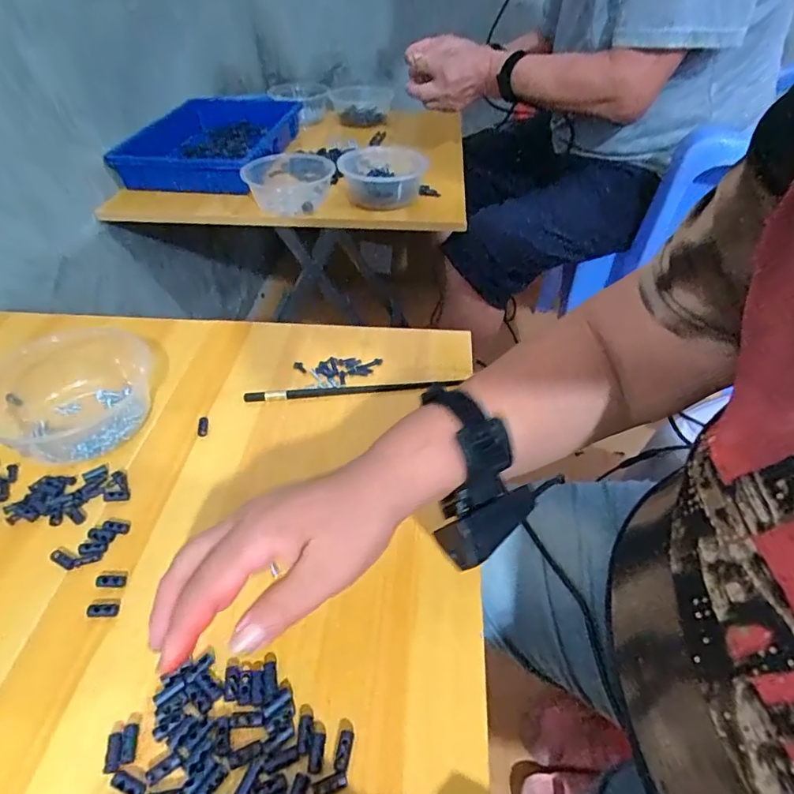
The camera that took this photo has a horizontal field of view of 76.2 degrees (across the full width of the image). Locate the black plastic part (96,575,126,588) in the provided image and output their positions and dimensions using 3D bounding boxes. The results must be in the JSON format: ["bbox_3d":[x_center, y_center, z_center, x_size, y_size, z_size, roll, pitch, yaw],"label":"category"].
[{"bbox_3d":[-0.199,0.128,0.352,0.020,0.004,0.009,-3,42,-2],"label":"black plastic part"}]

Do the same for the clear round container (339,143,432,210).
[{"bbox_3d":[-0.025,-0.346,0.804,0.130,0.065,0.139,-1,42,1],"label":"clear round container"}]

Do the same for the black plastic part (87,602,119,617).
[{"bbox_3d":[-0.197,0.141,0.337,0.020,0.004,0.010,-2,42,-1],"label":"black plastic part"}]

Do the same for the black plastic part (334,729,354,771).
[{"bbox_3d":[-0.030,0.198,0.284,0.009,0.004,0.020,6,43,7],"label":"black plastic part"}]

